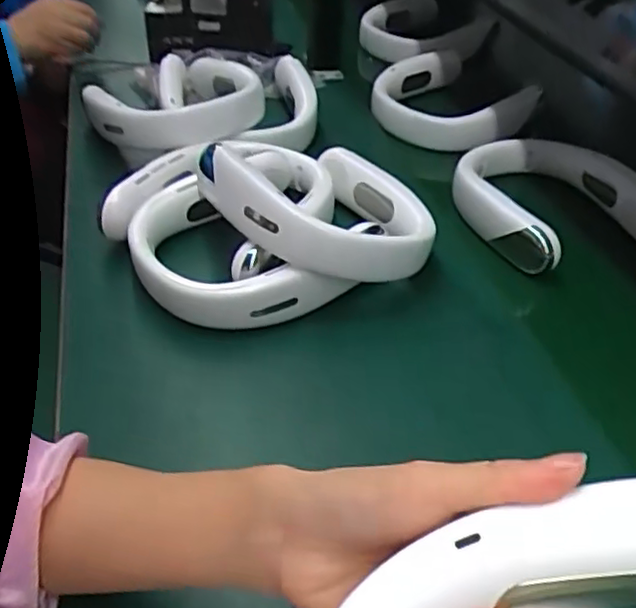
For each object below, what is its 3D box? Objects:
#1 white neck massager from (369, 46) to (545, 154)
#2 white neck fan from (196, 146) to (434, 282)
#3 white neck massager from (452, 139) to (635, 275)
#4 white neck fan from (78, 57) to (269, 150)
[{"bbox_3d":[0.172,-0.268,0.868,0.180,0.060,0.171,-1,41,1],"label":"white neck massager"},{"bbox_3d":[-0.005,-0.092,0.607,0.203,0.058,0.203,2,36,-25],"label":"white neck fan"},{"bbox_3d":[0.243,-0.118,0.700,0.188,0.055,0.185,-17,43,-17],"label":"white neck massager"},{"bbox_3d":[-0.163,-0.230,0.759,0.185,0.043,0.190,-18,43,-17],"label":"white neck fan"}]

